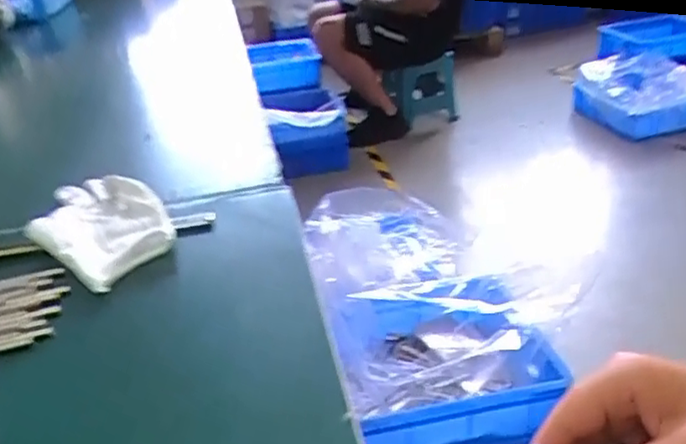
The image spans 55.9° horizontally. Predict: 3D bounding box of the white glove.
[{"bbox_3d":[-0.215,-0.002,0.556,0.167,0.029,0.098,20,38,36],"label":"white glove"}]

